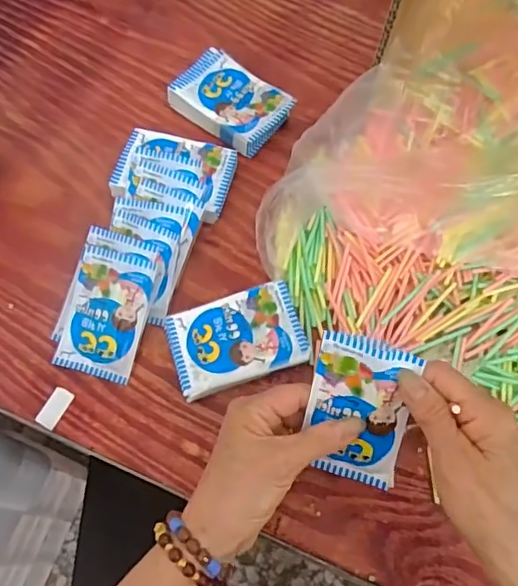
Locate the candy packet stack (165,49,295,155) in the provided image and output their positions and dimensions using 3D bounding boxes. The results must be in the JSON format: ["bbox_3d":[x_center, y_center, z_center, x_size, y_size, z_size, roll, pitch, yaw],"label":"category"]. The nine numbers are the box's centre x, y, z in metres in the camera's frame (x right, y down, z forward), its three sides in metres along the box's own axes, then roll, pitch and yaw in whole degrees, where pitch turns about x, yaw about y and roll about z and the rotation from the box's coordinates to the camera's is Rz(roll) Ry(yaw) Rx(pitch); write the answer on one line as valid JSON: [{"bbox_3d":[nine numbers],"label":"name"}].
[{"bbox_3d":[-0.029,-0.191,0.564,0.108,0.028,0.075,39,72,15],"label":"candy packet stack"}]

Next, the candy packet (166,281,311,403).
[{"bbox_3d":[-0.018,0.039,0.462,0.106,0.027,0.073,-16,68,-7],"label":"candy packet"}]

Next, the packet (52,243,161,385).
[{"bbox_3d":[-0.128,0.017,0.466,0.066,0.010,0.104,15,89,5],"label":"packet"}]

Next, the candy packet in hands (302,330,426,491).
[{"bbox_3d":[0.064,0.079,0.361,0.062,0.105,0.008,13,24,13],"label":"candy packet in hands"}]

